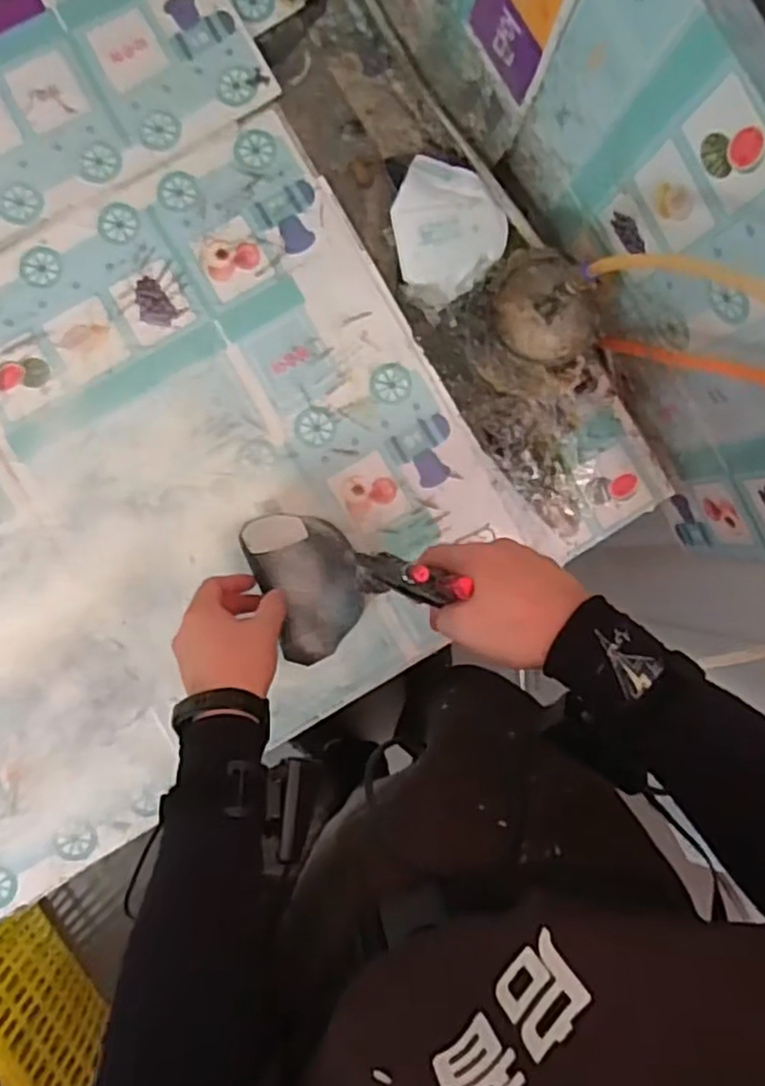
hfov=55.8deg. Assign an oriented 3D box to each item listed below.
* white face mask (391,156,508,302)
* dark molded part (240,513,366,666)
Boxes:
[{"bbox_3d":[0.061,-0.301,0.696,0.108,0.029,0.113,0,89,-3],"label":"white face mask"},{"bbox_3d":[-0.066,0.035,0.676,0.087,0.031,0.139,-20,90,-3],"label":"dark molded part"}]

